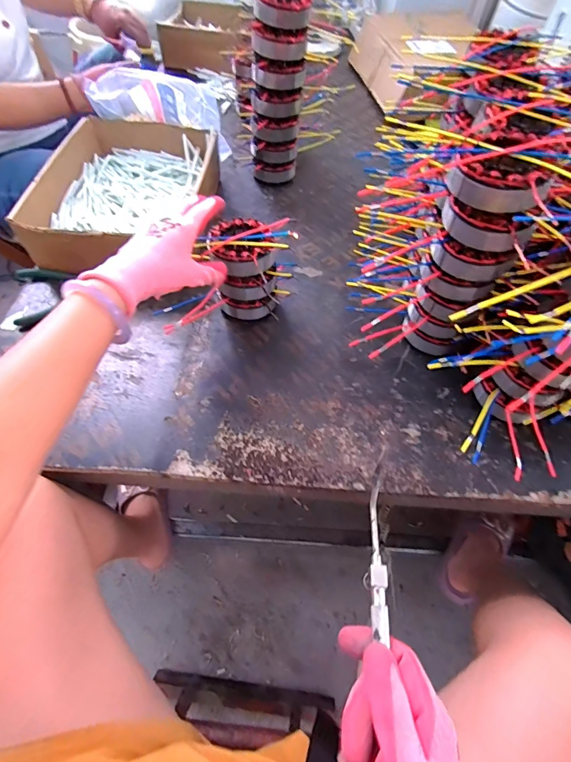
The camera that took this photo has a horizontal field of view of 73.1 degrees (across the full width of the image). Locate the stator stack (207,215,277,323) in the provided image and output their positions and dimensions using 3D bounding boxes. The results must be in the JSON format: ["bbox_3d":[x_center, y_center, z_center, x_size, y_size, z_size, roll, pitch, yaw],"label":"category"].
[{"bbox_3d":[-0.052,-0.153,0.535,0.089,0.115,0.085,4,57,0],"label":"stator stack"}]

